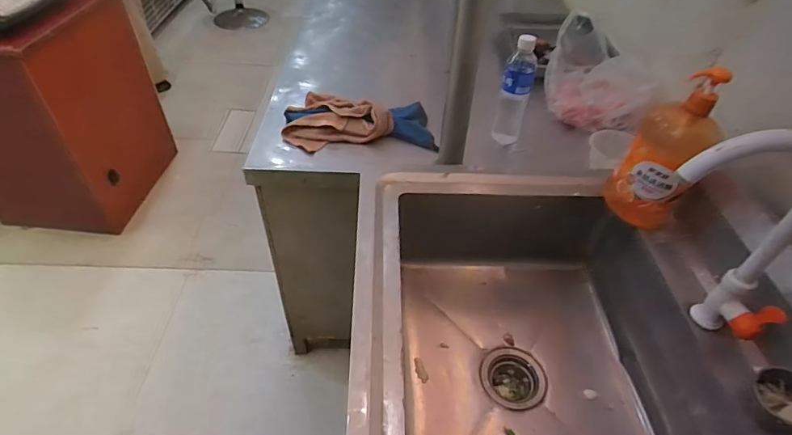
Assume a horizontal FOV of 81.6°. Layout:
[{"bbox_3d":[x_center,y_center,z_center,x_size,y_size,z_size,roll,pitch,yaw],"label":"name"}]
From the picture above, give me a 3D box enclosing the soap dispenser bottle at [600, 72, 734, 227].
[{"bbox_3d":[0.428,-0.105,0.730,0.110,0.254,0.086,22,47,18],"label":"soap dispenser bottle"}]

